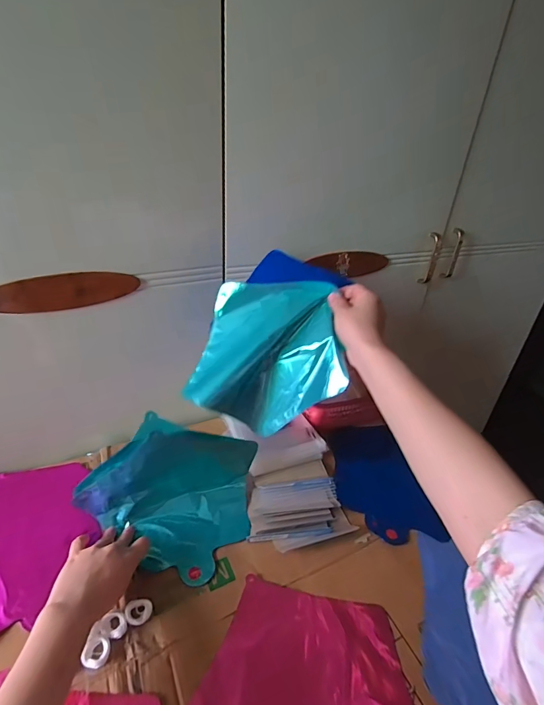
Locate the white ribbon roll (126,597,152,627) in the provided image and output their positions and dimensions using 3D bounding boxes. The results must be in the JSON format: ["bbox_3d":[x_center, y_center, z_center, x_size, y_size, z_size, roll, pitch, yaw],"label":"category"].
[{"bbox_3d":[-0.148,0.288,0.416,0.028,0.006,0.026,3,31,-2],"label":"white ribbon roll"}]

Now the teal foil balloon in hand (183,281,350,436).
[{"bbox_3d":[-0.002,0.008,0.498,0.191,0.204,0.061,3,3,11],"label":"teal foil balloon in hand"}]

